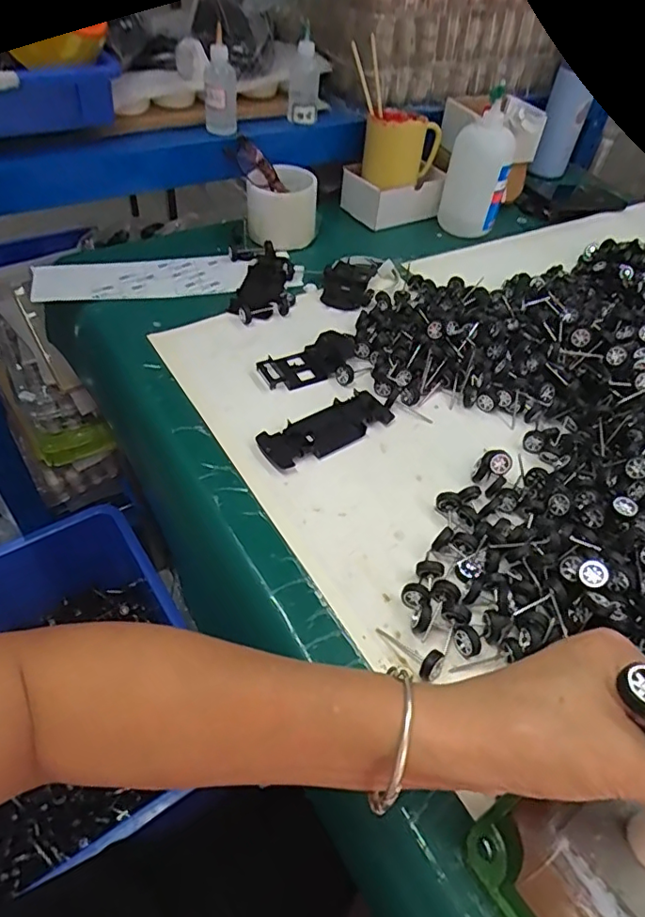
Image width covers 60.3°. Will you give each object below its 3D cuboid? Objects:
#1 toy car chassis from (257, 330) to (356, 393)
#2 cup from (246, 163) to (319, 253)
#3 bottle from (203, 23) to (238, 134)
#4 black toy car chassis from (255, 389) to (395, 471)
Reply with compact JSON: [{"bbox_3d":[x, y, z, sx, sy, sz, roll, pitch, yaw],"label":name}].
[{"bbox_3d":[-0.010,-0.096,0.554,0.105,0.014,0.052,-25,55,-24],"label":"toy car chassis"},{"bbox_3d":[-0.050,-0.314,0.699,0.087,0.072,0.088,-1,48,-5],"label":"cup"},{"bbox_3d":[-0.120,-0.437,0.648,0.038,0.097,0.045,-4,49,-9],"label":"bottle"},{"bbox_3d":[0.005,-0.028,0.494,0.124,0.006,0.046,-28,56,-26],"label":"black toy car chassis"}]

